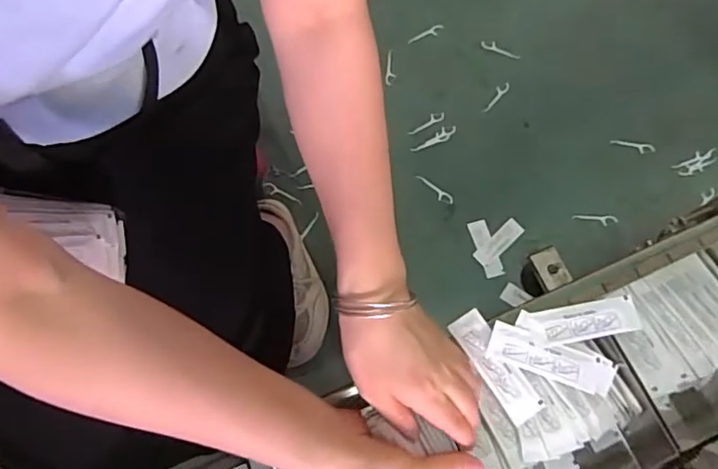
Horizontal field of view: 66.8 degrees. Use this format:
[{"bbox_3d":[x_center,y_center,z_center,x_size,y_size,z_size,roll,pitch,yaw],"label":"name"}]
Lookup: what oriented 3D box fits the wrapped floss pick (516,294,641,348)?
[{"bbox_3d":[0.181,0.072,0.448,0.099,0.010,0.031,-10,73,-3],"label":"wrapped floss pick"}]

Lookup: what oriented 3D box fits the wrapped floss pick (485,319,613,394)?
[{"bbox_3d":[0.153,0.101,0.441,0.101,0.008,0.030,20,82,-1],"label":"wrapped floss pick"}]

